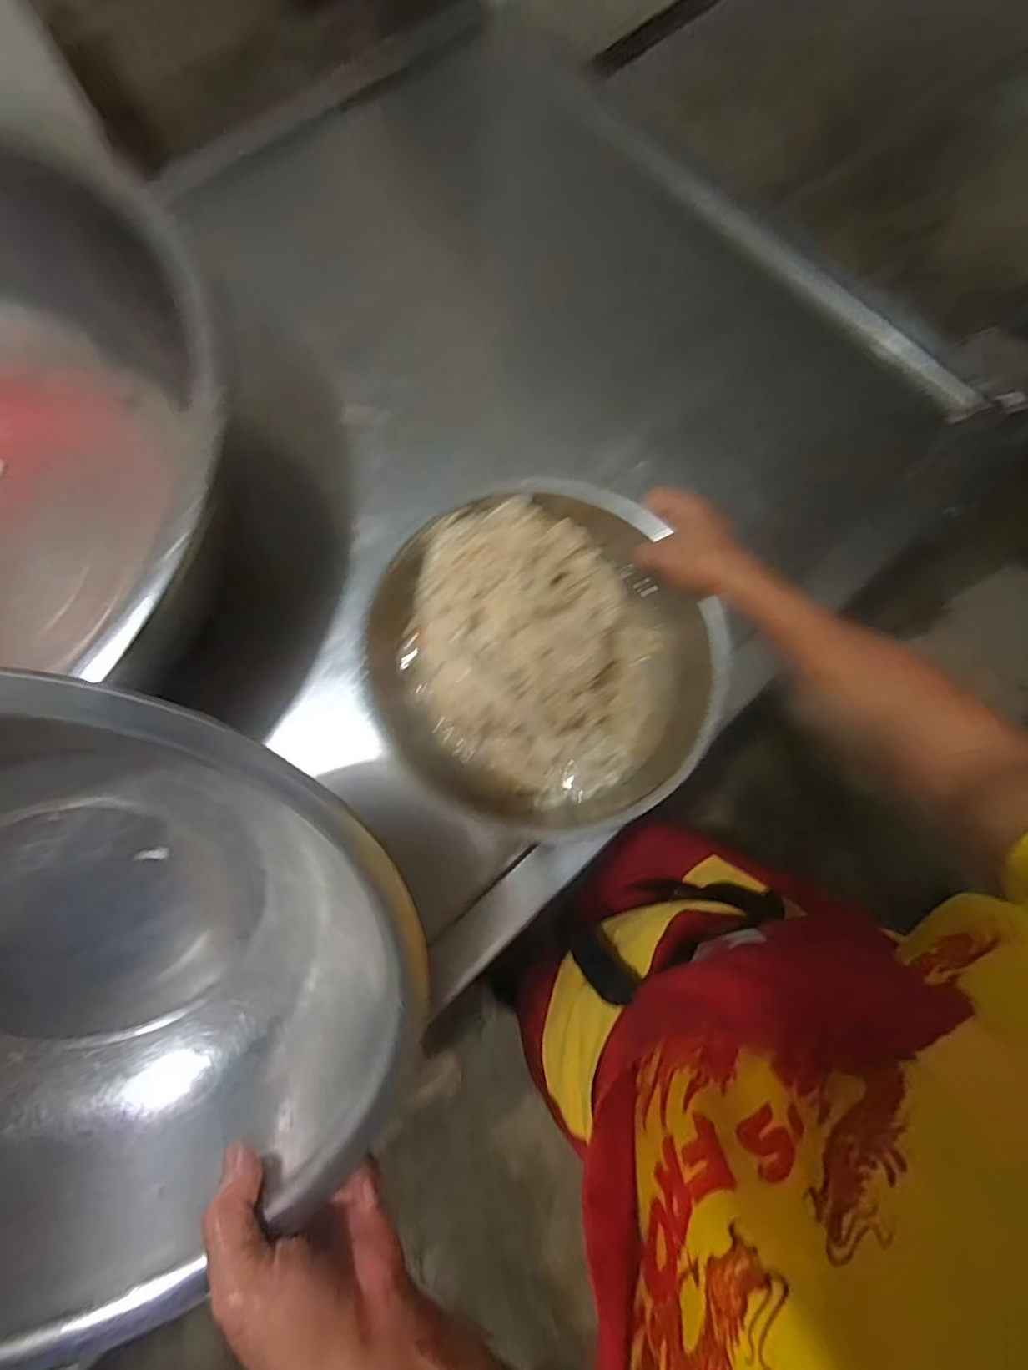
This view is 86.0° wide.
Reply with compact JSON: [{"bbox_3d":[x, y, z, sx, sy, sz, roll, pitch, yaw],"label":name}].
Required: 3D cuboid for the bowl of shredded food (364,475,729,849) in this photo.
[{"bbox_3d":[0.038,-0.014,0.537,0.301,0.138,0.302,0,71,0],"label":"bowl of shredded food"}]

